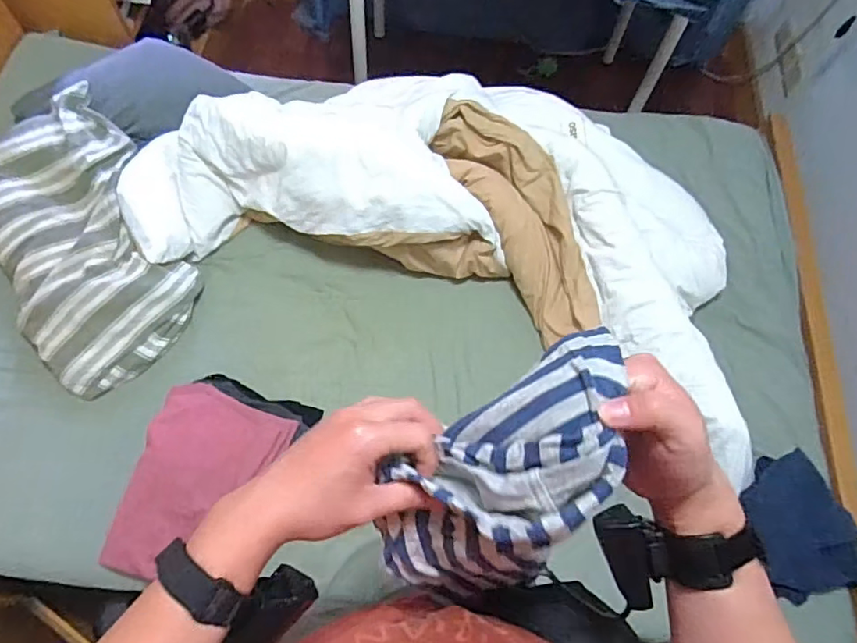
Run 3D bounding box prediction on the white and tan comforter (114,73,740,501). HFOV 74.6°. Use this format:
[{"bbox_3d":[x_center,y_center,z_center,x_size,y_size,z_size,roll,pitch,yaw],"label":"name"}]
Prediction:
[{"bbox_3d":[0.056,-0.239,1.211,1.323,0.207,0.730,20,67,6],"label":"white and tan comforter"}]

